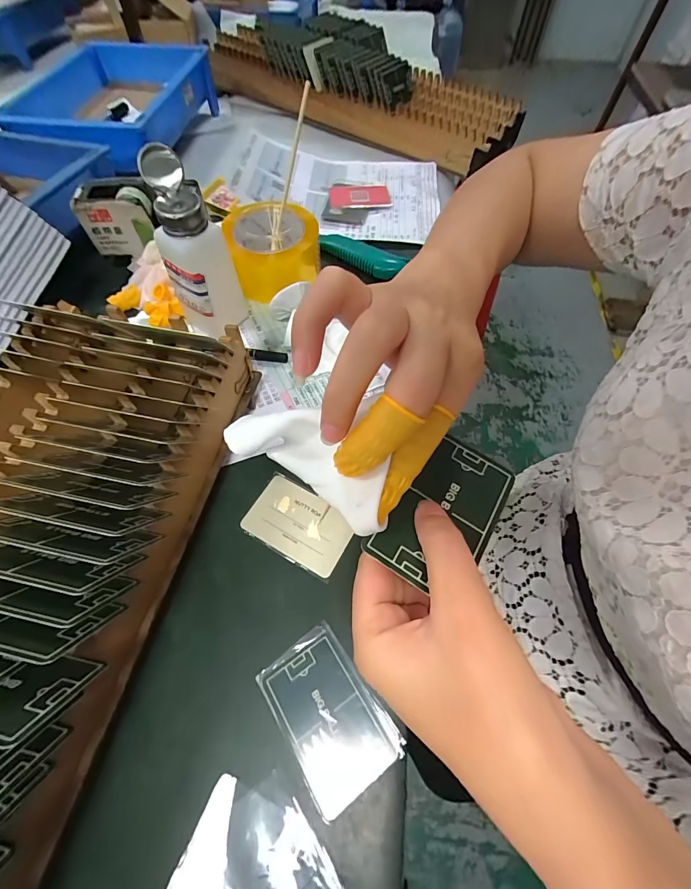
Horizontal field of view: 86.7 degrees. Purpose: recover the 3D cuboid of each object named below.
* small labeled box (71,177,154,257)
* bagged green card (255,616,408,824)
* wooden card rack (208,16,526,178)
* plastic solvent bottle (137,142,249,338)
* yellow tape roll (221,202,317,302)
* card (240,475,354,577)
[{"bbox_3d":[-0.261,-0.267,0.431,0.078,0.059,0.052,-2,60,-2],"label":"small labeled box"},{"bbox_3d":[-0.012,0.171,0.237,0.061,0.010,0.087,-31,65,-18],"label":"bagged green card"},{"bbox_3d":[0.027,-0.625,0.630,0.540,0.094,0.202,24,62,12],"label":"wooden card rack"},{"bbox_3d":[-0.144,-0.181,0.351,0.057,0.146,0.059,25,62,13],"label":"plastic solvent bottle"},{"bbox_3d":[-0.088,-0.230,0.431,0.102,0.076,0.102,1,60,-1],"label":"yellow tape roll"},{"bbox_3d":[-0.038,0.065,0.299,0.083,0.004,0.053,26,67,13],"label":"card"}]

